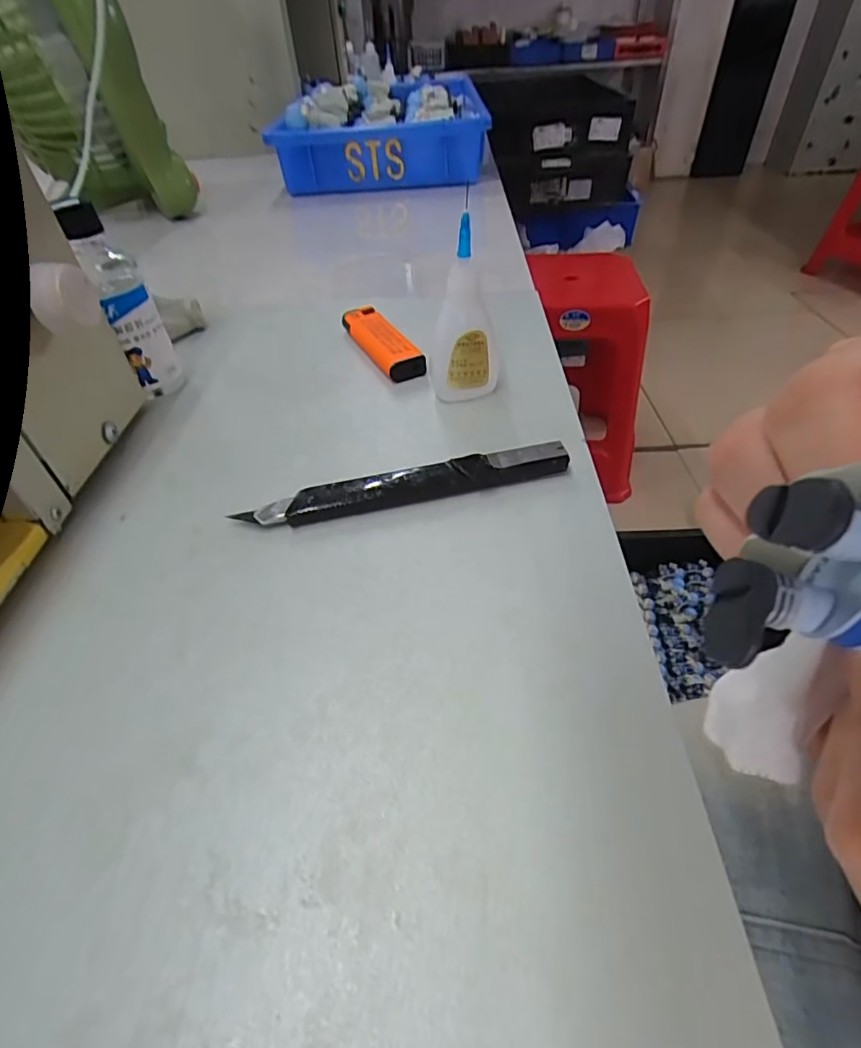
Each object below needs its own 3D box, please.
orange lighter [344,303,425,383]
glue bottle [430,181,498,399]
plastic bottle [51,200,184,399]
[{"bbox_3d":[-0.030,-0.110,0.317,0.022,0.014,0.080,-22,49,-18],"label":"orange lighter"},{"bbox_3d":[0.017,-0.100,0.254,0.033,0.086,0.020,2,46,5],"label":"glue bottle"},{"bbox_3d":[-0.157,-0.112,0.274,0.025,0.092,0.027,-27,50,-22],"label":"plastic bottle"}]

